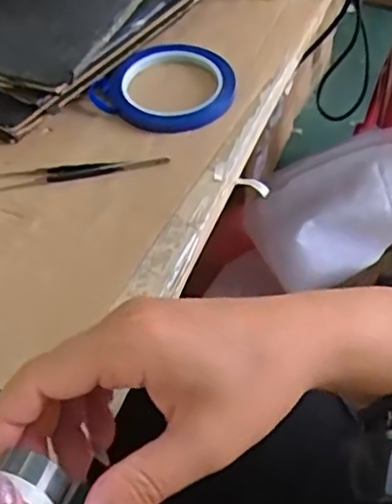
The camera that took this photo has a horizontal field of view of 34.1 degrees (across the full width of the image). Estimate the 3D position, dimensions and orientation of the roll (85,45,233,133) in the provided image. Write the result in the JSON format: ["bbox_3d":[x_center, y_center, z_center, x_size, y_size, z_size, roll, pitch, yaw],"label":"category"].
[{"bbox_3d":[-0.021,-0.136,0.522,0.097,0.011,0.106,-1,53,2],"label":"roll"}]

